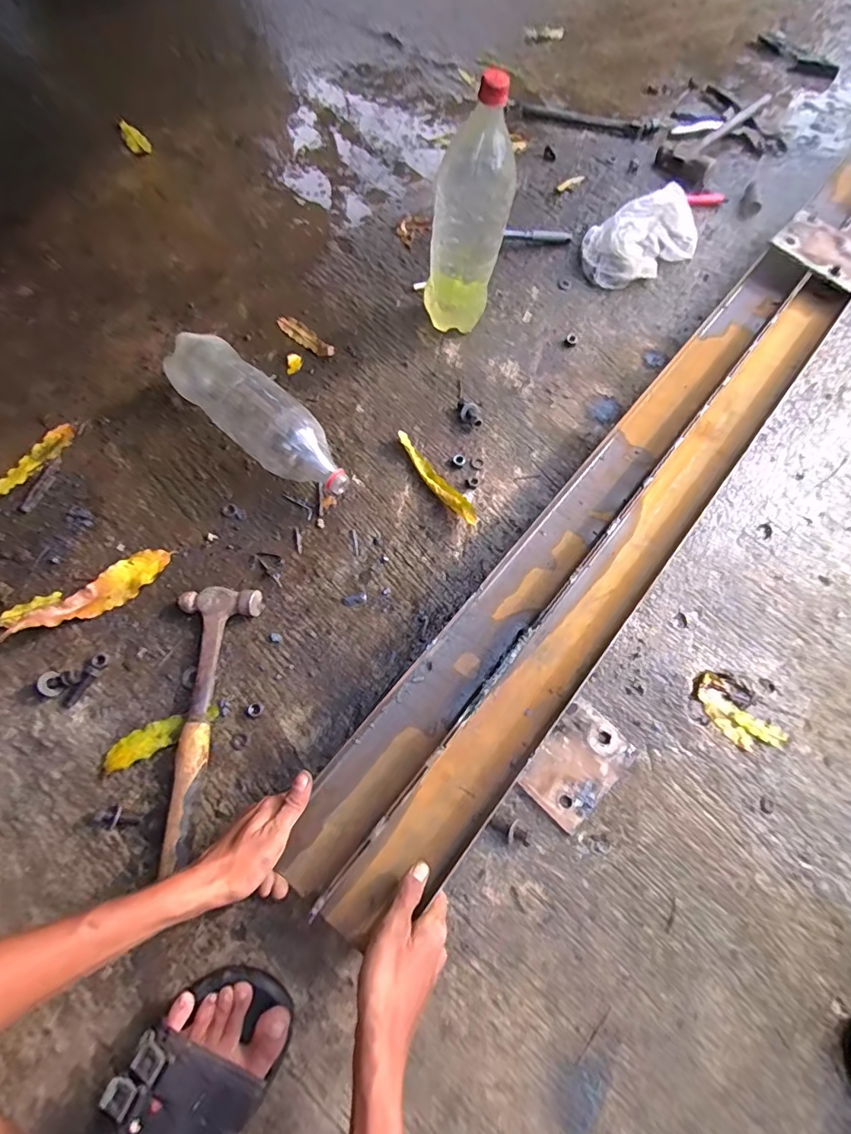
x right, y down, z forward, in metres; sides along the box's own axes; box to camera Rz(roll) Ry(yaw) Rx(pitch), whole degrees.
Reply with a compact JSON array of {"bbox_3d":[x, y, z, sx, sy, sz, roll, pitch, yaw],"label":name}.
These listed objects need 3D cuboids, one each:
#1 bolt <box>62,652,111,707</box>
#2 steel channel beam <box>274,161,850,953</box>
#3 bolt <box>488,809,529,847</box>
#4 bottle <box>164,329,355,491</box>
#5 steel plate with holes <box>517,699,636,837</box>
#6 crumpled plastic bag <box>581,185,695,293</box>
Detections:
[{"bbox_3d":[-0.389,0.127,0.566,0.017,0.014,0.070,34,85,11],"label":"bolt"},{"bbox_3d":[0.312,-0.139,0.662,0.157,0.070,1.213,38,73,12],"label":"steel channel beam"},{"bbox_3d":[0.095,0.289,0.542,0.047,0.018,0.024,42,74,13],"label":"bolt"},{"bbox_3d":[-0.221,-0.199,0.658,0.295,0.098,0.085,42,74,13],"label":"bottle"},{"bbox_3d":[0.173,0.226,0.568,0.091,0.005,0.122,43,76,7],"label":"steel plate with holes"},{"bbox_3d":[0.357,-0.532,0.800,0.186,0.077,0.105,-13,70,-6],"label":"crumpled plastic bag"}]

